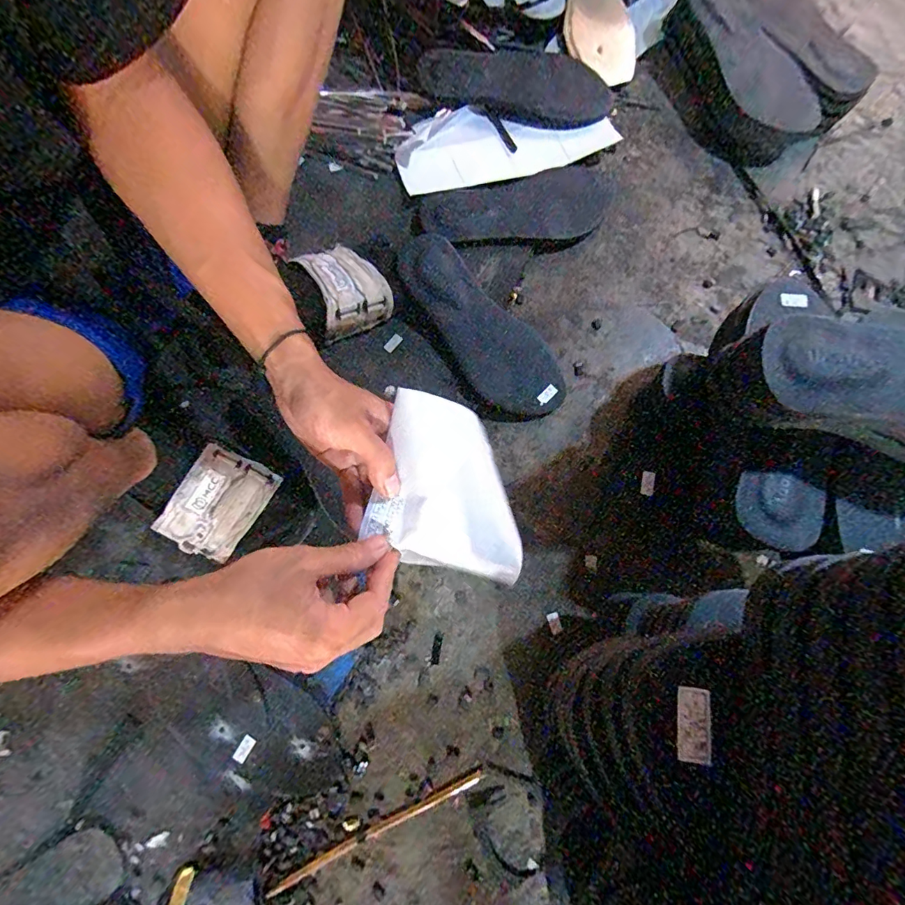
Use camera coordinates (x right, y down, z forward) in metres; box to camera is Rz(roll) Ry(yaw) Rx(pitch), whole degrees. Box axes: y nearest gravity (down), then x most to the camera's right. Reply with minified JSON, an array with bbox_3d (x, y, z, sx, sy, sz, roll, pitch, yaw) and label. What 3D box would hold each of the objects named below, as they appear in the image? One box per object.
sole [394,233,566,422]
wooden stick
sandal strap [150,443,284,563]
[{"bbox_3d":[0.028,-0.150,0.563,0.107,0.017,0.259,-35,90,10],"label":"sole"},{"bbox_3d":[-0.072,0.372,0.457,0.222,0.011,0.012,-25,78,-5],"label":"wooden stick"},{"bbox_3d":[-0.244,0.051,0.479,0.079,0.035,0.111,38,91,-20],"label":"sandal strap"}]

